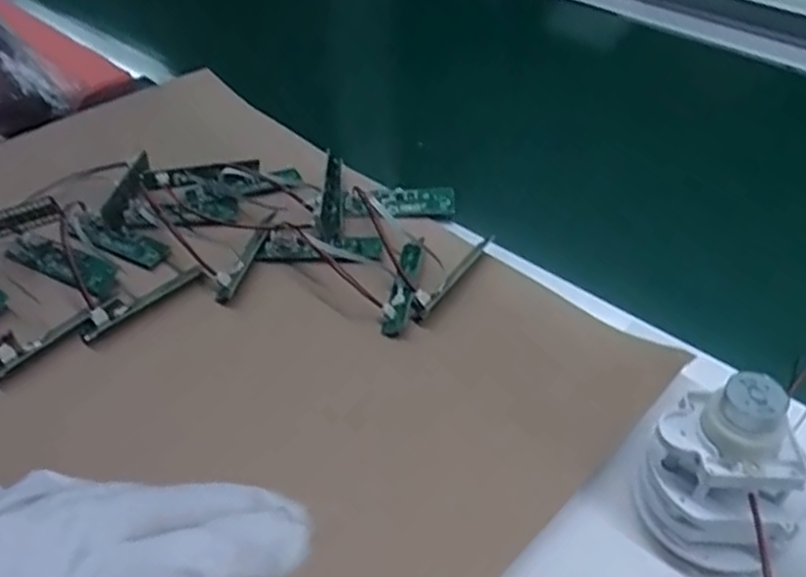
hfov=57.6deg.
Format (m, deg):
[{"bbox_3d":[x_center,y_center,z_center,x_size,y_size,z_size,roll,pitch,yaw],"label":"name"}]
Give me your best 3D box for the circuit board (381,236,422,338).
[{"bbox_3d":[0.001,-0.002,0.453,0.015,0.008,0.080,7,44,9],"label":"circuit board"}]

